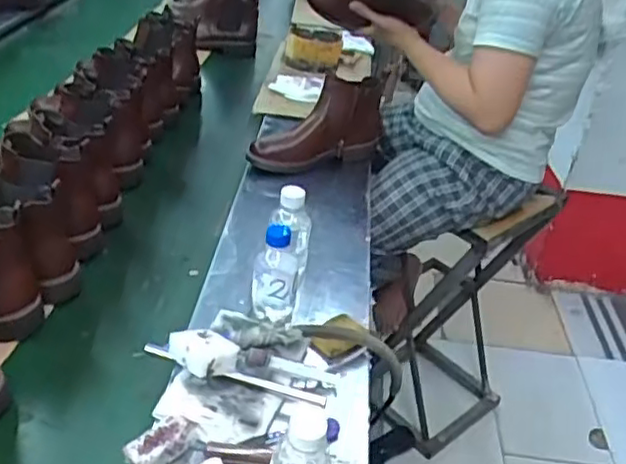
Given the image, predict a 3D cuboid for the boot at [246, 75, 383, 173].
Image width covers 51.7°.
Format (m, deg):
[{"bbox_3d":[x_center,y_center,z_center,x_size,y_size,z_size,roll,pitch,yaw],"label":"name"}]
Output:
[{"bbox_3d":[0.023,-0.186,1.170,0.266,0.176,0.086,-11,37,-26],"label":"boot"}]

